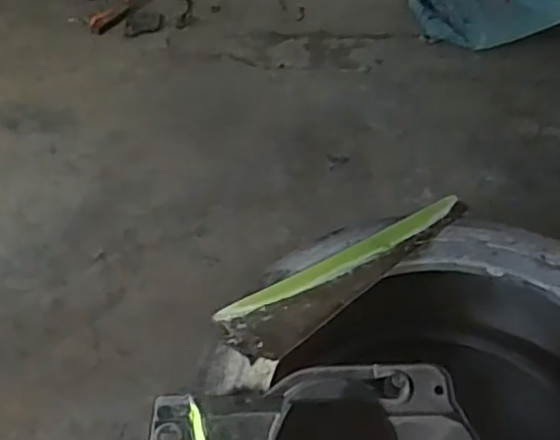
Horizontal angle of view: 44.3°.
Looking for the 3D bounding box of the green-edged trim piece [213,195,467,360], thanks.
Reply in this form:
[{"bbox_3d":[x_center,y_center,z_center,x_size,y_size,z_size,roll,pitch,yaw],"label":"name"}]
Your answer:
[{"bbox_3d":[0.078,0.052,0.815,0.331,0.018,0.091,-33,55,-27],"label":"green-edged trim piece"}]

